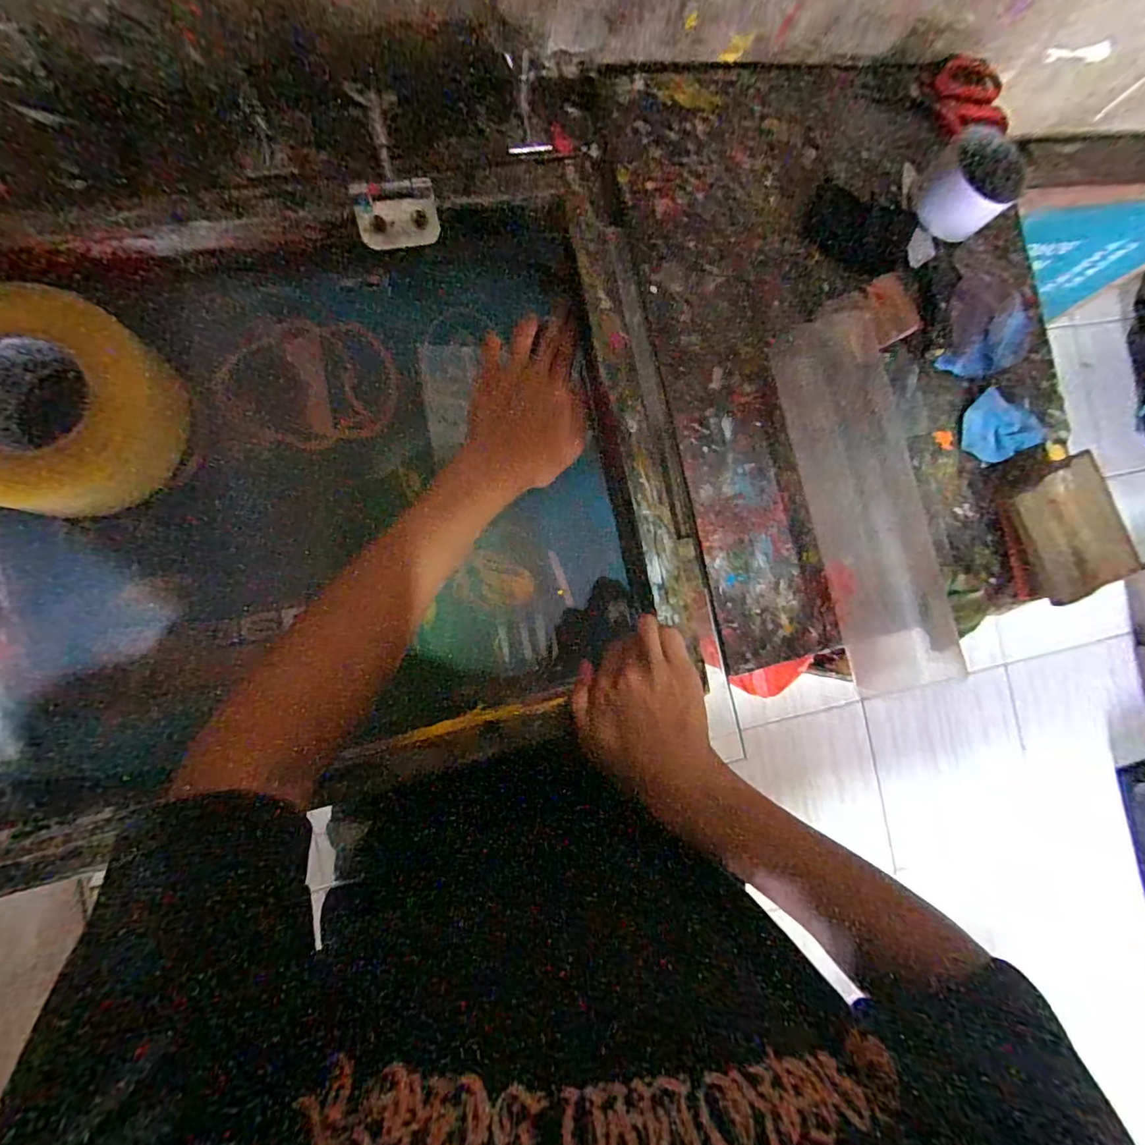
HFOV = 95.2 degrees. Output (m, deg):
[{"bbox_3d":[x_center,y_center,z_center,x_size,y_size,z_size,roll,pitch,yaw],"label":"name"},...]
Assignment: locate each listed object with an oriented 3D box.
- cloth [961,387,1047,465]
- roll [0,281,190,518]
[{"bbox_3d":[0.433,-0.151,0.529,0.088,0.015,0.066,-25,90,-9],"label":"cloth"},{"bbox_3d":[-0.364,-0.117,0.372,0.131,0.067,0.146,23,83,-7],"label":"roll"}]

